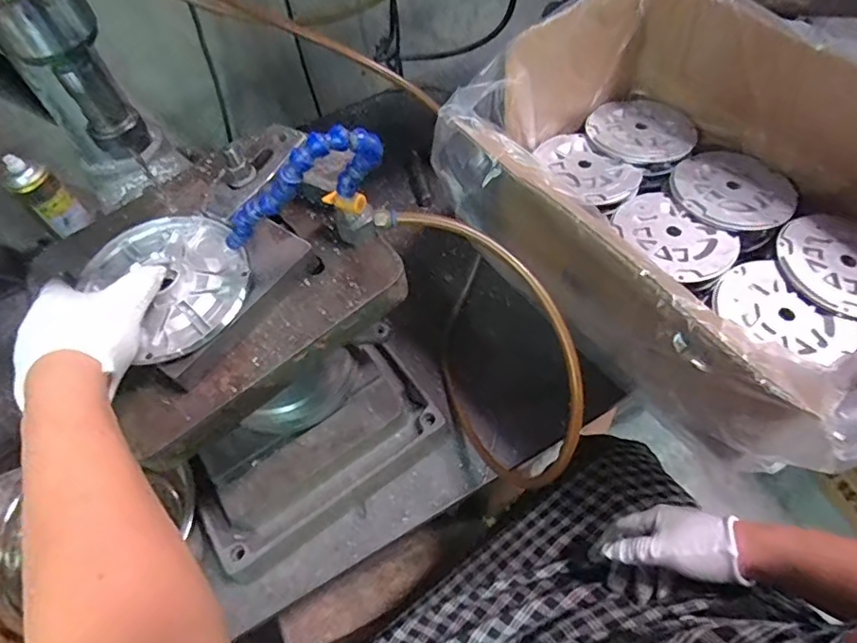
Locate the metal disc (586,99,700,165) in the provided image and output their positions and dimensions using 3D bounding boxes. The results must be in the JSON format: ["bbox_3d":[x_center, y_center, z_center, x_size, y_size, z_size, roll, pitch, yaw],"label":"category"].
[{"bbox_3d":[0.285,-0.255,0.714,0.128,0.009,0.125,-2,57,3],"label":"metal disc"}]

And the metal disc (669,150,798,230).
[{"bbox_3d":[0.368,-0.163,0.648,0.134,0.008,0.136,-2,57,3],"label":"metal disc"}]

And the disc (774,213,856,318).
[{"bbox_3d":[0.444,-0.062,0.577,0.127,0.010,0.131,-2,57,3],"label":"disc"}]

